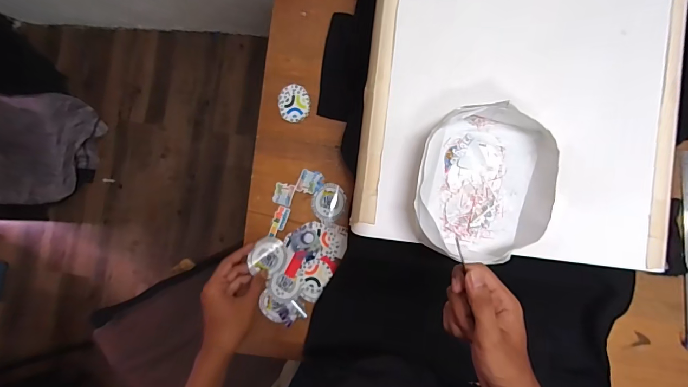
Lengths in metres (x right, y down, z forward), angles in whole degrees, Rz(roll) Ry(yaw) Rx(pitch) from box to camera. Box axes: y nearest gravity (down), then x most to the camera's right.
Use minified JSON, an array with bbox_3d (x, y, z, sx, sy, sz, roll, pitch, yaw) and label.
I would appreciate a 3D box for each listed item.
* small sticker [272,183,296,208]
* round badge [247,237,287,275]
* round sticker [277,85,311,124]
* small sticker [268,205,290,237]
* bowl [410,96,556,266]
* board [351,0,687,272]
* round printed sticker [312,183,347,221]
[{"bbox_3d":[-0.108,0.001,0.693,0.034,0.004,0.039,20,86,6],"label":"small sticker"},{"bbox_3d":[-0.121,0.098,0.616,0.056,0.008,0.054,-4,86,-24],"label":"round badge"},{"bbox_3d":[-0.090,-0.164,0.707,0.057,0.004,0.068,3,85,5],"label":"round sticker"},{"bbox_3d":[-0.115,0.051,0.688,0.022,0.004,0.057,22,84,-2],"label":"small sticker"},{"bbox_3d":[0.172,-0.010,0.487,0.156,0.053,0.185,6,87,4],"label":"bowl"},{"bbox_3d":[0.234,-0.175,0.518,0.395,0.034,0.501,7,85,5],"label":"board"},{"bbox_3d":[-0.025,0.015,0.689,0.059,0.010,0.064,0,84,4],"label":"round printed sticker"}]

